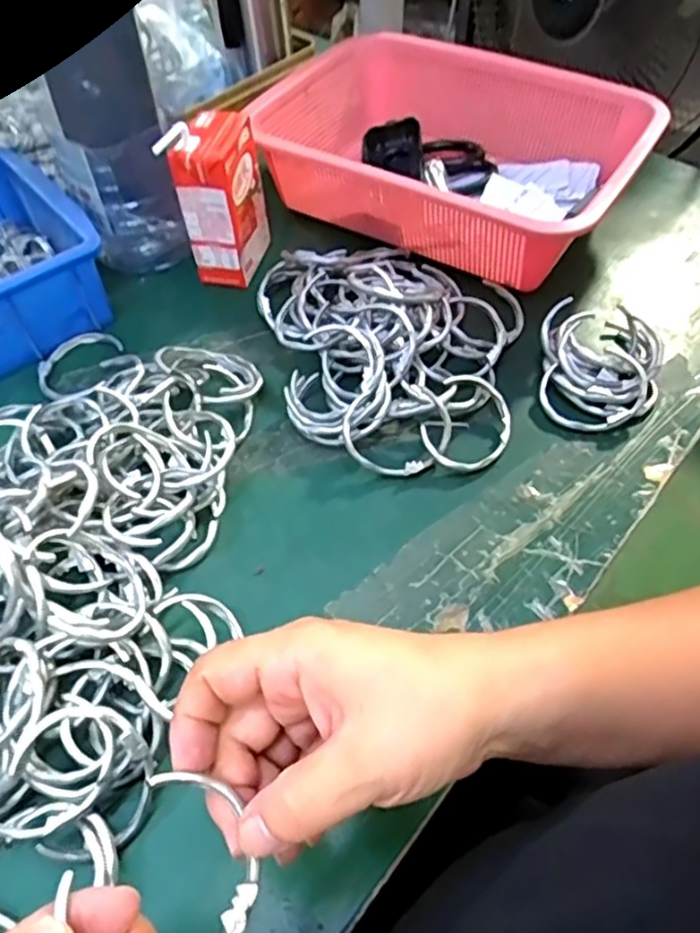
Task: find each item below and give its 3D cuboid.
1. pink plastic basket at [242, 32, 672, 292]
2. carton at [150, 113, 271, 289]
[{"bbox_3d":[0.085,-0.266,0.562,0.302,0.081,0.227,27,58,20],"label":"pink plastic basket"},{"bbox_3d":[-0.100,-0.204,0.508,0.044,0.114,0.075,13,55,11],"label":"carton"}]

